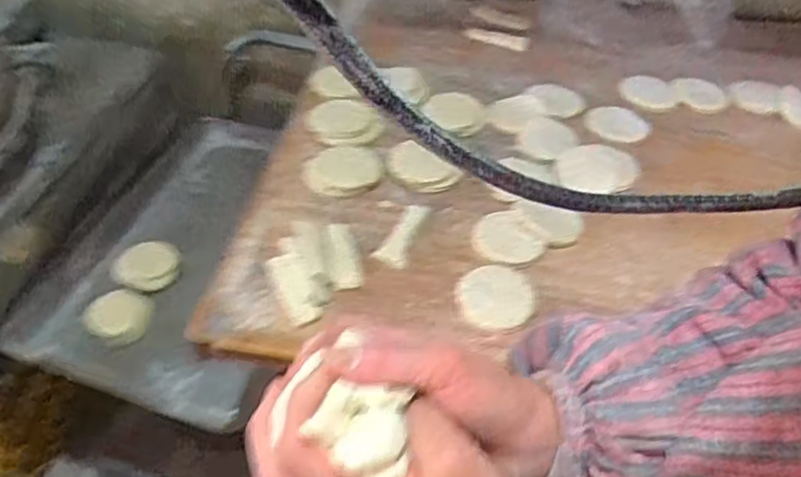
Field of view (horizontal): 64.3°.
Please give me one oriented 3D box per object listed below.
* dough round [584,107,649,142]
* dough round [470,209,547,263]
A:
[{"bbox_3d":[0.279,-0.147,0.821,0.080,0.013,0.061,4,46,3],"label":"dough round"},{"bbox_3d":[0.110,-0.002,0.674,0.062,0.011,0.073,-26,52,-24],"label":"dough round"}]

